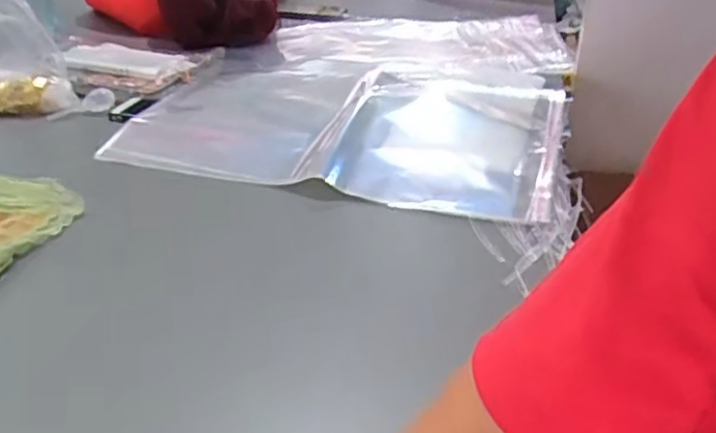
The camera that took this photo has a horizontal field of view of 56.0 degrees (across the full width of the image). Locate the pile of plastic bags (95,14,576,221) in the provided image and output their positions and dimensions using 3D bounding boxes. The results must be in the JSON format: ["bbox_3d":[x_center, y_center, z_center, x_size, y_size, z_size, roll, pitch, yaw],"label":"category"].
[{"bbox_3d":[0.042,-0.233,1.069,0.556,0.035,0.761,10,33,13],"label":"pile of plastic bags"}]

